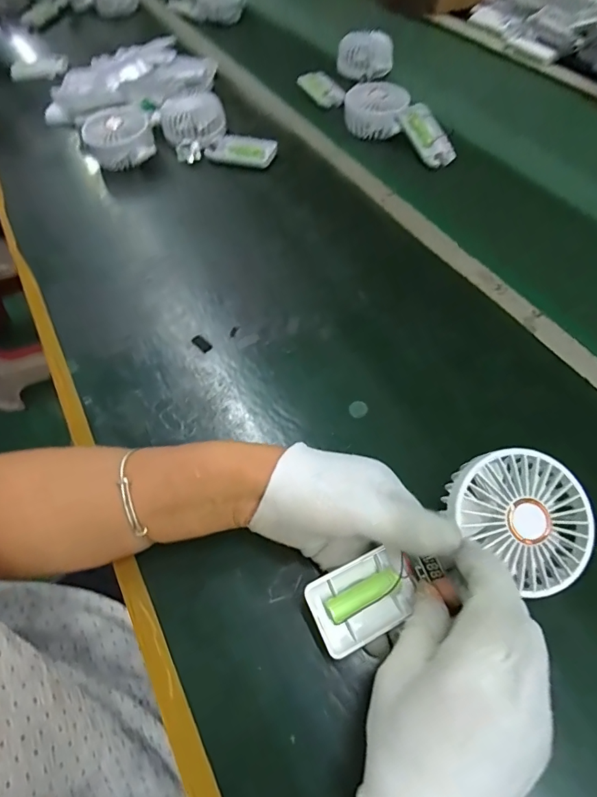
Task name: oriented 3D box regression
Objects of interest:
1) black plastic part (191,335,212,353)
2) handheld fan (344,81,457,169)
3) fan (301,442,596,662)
[{"bbox_3d":[-0.095,-0.054,0.432,0.022,0.004,0.011,35,66,23],"label":"black plastic part"},{"bbox_3d":[0.143,-0.378,0.606,0.170,0.056,0.067,38,65,23],"label":"handheld fan"},{"bbox_3d":[0.095,0.098,0.274,0.181,0.034,0.079,-28,59,0],"label":"fan"}]

